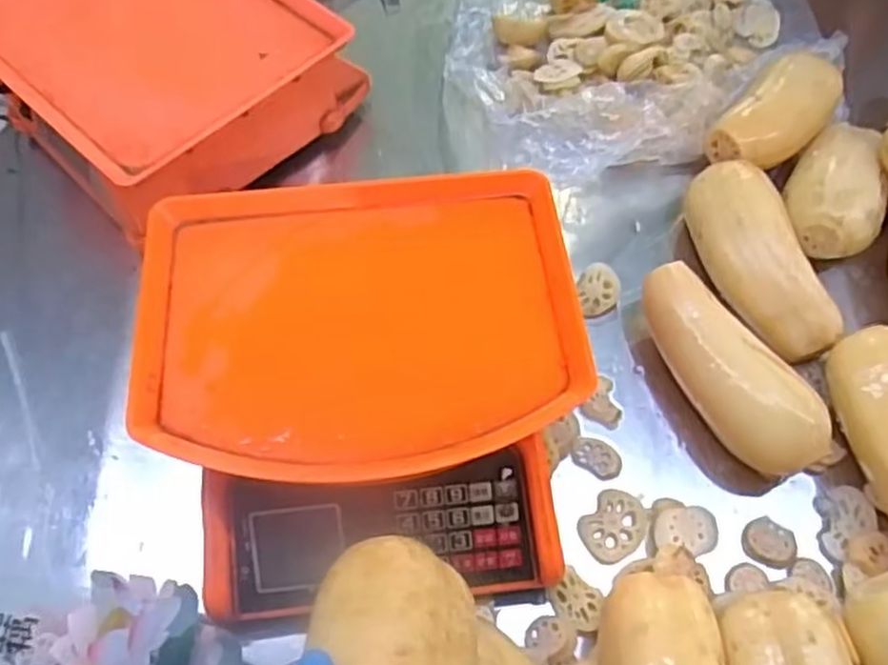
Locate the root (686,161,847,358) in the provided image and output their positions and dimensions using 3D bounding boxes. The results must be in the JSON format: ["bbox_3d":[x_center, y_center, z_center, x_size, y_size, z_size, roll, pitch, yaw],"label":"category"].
[{"bbox_3d":[0.253,-0.065,0.599,0.064,0.056,0.173,-15,62,-8],"label":"root"}]

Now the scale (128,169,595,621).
[{"bbox_3d":[-0.049,0.034,0.521,0.289,0.123,0.284,-6,61,-3],"label":"scale"}]

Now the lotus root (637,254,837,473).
[{"bbox_3d":[0.215,0.024,0.554,0.069,0.054,0.170,-24,63,-13],"label":"lotus root"}]

